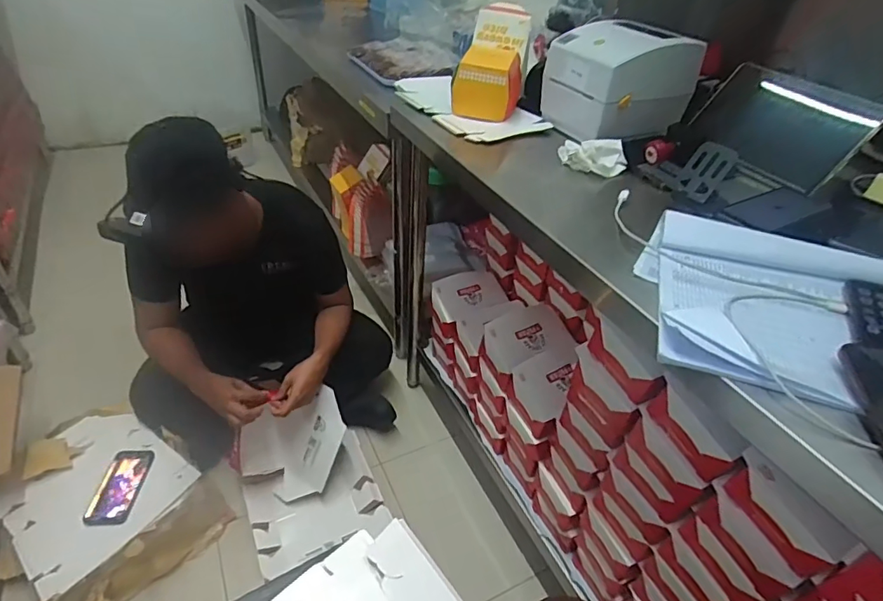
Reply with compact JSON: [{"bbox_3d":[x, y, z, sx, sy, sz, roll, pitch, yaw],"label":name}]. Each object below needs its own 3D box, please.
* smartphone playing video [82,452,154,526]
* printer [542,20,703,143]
[{"bbox_3d":[-0.666,0.383,1.045,0.084,0.009,0.160,2,39,-3],"label":"smartphone playing video"},{"bbox_3d":[0.308,-0.386,0.879,0.192,0.157,0.176,-15,43,-23],"label":"printer"}]

